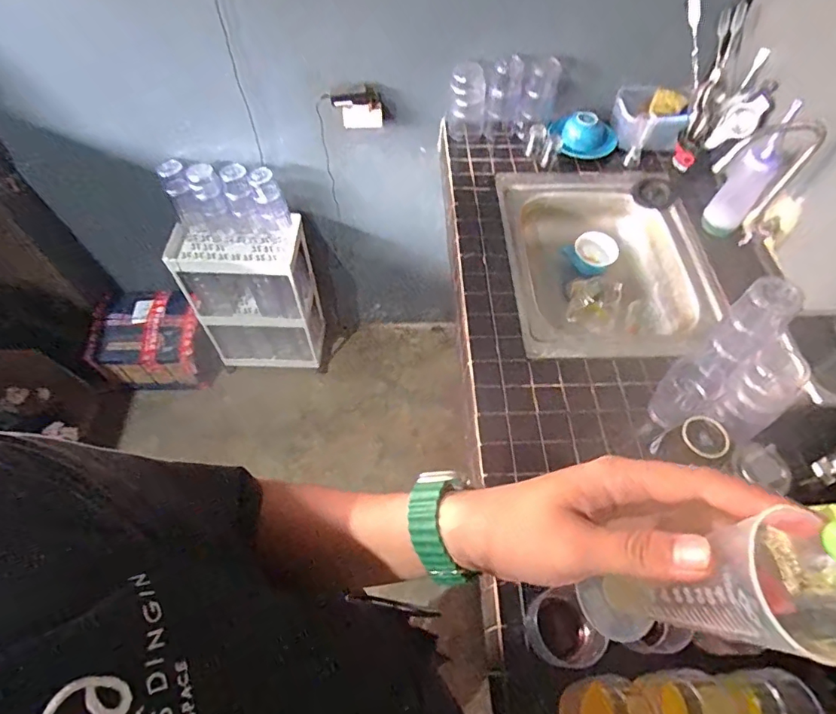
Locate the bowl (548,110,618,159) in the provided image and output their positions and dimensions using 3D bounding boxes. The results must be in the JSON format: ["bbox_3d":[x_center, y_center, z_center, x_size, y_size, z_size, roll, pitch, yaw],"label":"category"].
[{"bbox_3d":[0.392,-0.525,1.164,0.159,0.068,0.139,14,59,8],"label":"bowl"}]

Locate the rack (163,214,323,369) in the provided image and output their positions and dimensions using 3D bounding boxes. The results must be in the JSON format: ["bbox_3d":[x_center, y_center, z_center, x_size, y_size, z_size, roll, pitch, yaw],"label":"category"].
[{"bbox_3d":[-0.557,-0.179,1.703,0.413,0.602,0.190,-3,58,-3],"label":"rack"}]

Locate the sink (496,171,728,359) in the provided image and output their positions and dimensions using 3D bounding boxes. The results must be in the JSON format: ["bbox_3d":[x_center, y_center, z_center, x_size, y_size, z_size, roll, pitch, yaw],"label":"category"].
[{"bbox_3d":[0.402,-0.189,1.087,0.437,0.138,0.535,-2,58,-3],"label":"sink"}]

